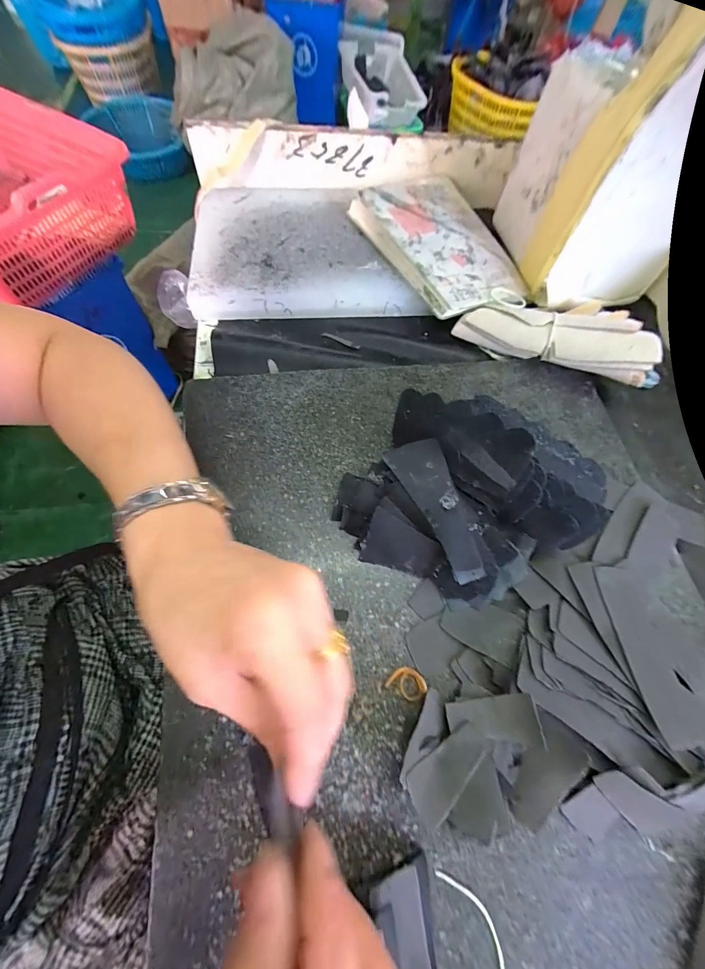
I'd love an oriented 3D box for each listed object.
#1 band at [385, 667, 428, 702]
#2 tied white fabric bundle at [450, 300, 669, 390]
[{"bbox_3d":[0.037,0.132,0.230,0.024,0.008,0.018,27,68,8],"label":"band"},{"bbox_3d":[0.197,-0.146,0.338,0.178,0.044,0.059,22,67,23],"label":"tied white fabric bundle"}]

